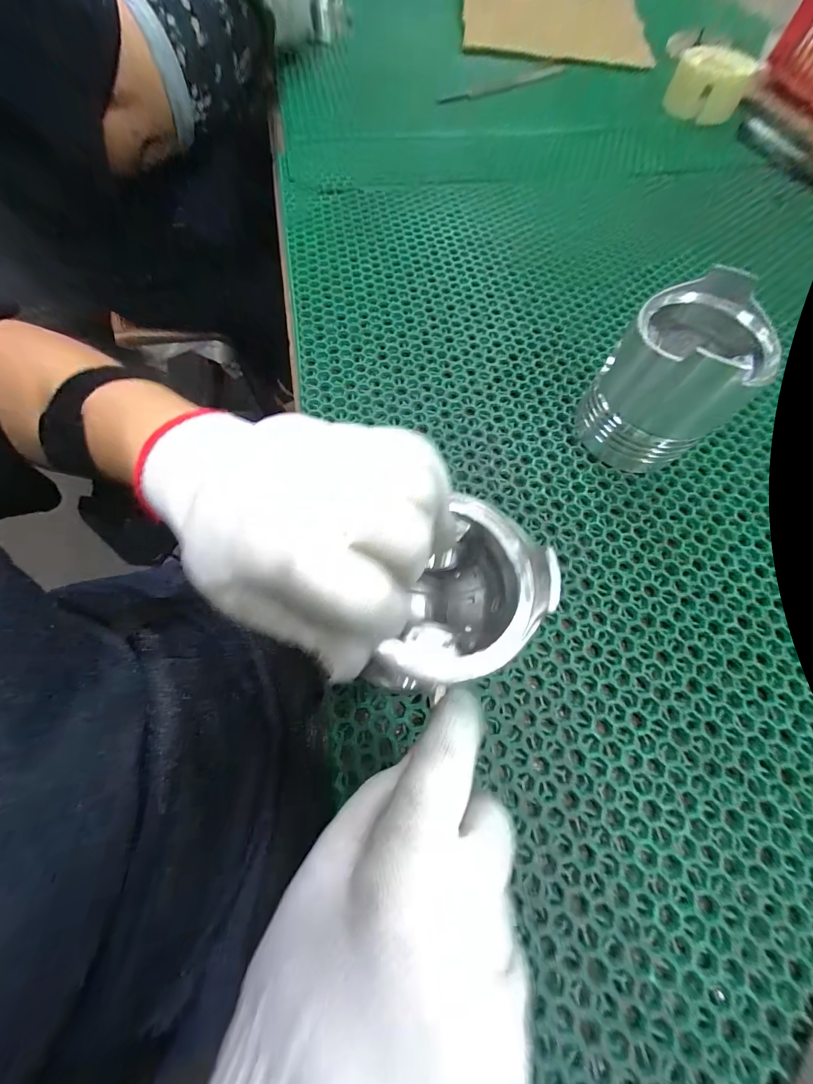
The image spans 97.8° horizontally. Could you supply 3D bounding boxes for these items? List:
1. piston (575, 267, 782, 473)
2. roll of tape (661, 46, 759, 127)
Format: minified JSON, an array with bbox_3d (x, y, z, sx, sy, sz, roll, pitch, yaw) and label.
[{"bbox_3d":[0.182,-0.110,0.246,0.085,0.091,0.079,-39,73,-16],"label":"piston"},{"bbox_3d":[0.427,-0.649,0.499,0.097,0.051,0.097,0,67,-1],"label":"roll of tape"}]

